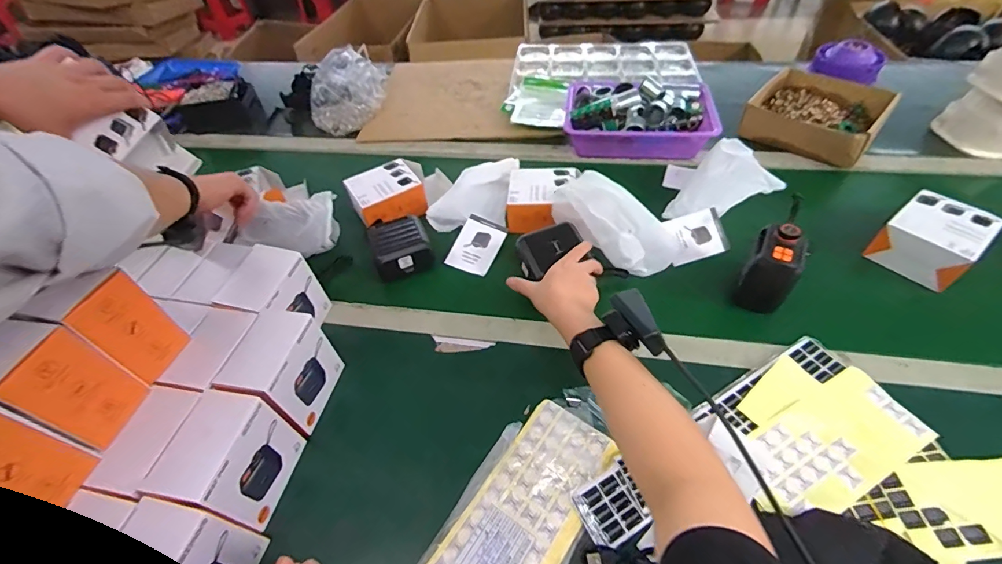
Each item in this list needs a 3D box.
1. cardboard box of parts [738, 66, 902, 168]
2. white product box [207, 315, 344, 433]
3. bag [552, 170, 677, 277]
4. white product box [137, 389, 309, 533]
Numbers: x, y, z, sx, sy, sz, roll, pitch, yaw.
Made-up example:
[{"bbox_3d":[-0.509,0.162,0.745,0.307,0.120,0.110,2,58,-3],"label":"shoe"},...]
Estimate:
[{"bbox_3d":[0.598,-0.318,0.810,0.214,0.065,0.217,28,57,25],"label":"cardboard box of parts"},{"bbox_3d":[-0.248,0.109,0.497,0.074,0.115,0.105,6,50,9],"label":"white product box"},{"bbox_3d":[0.171,-0.095,0.649,0.110,0.079,0.179,-31,52,-21],"label":"bag"},{"bbox_3d":[-0.270,0.186,0.435,0.063,0.117,0.096,5,50,8],"label":"white product box"}]

